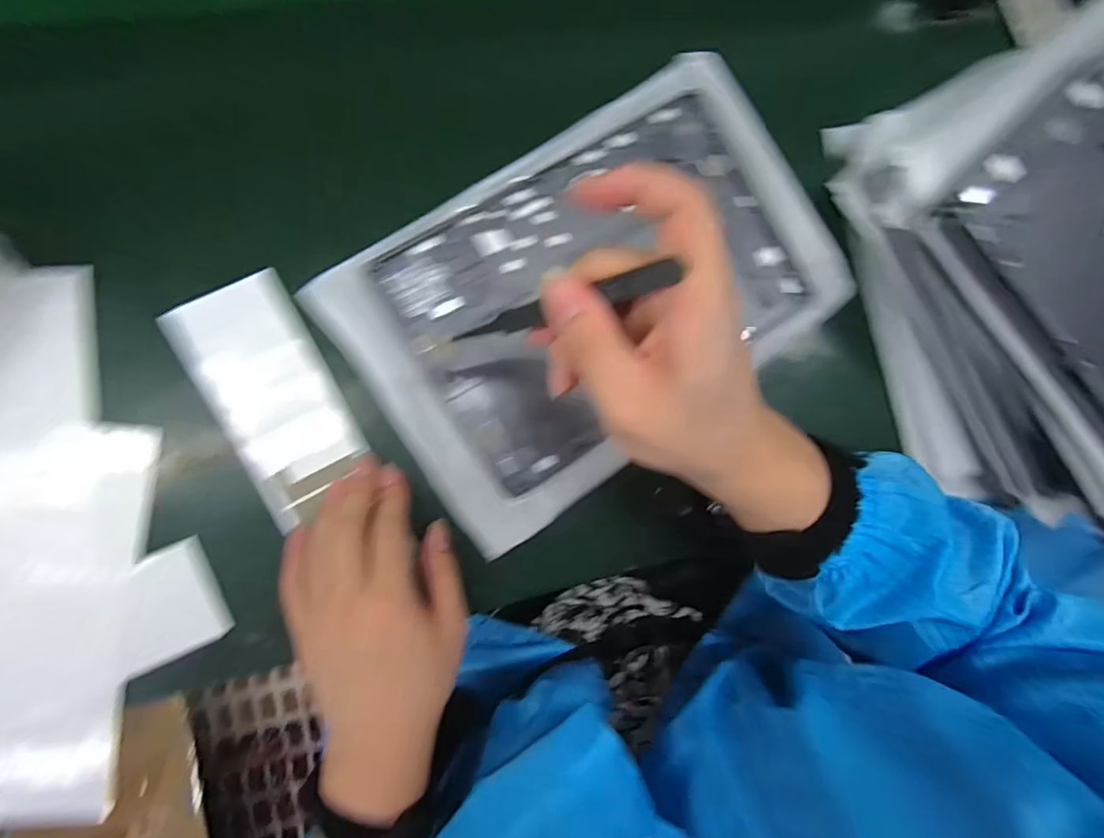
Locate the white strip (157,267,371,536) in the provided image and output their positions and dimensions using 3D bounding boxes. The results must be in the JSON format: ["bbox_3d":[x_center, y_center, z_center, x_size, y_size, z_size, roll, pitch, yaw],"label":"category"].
[{"bbox_3d":[-0.165,-0.011,0.303,0.069,0.006,0.137,-25,95,-10],"label":"white strip"}]

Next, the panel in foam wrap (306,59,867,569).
[{"bbox_3d":[0.032,-0.083,0.329,0.311,0.017,0.197,-36,94,-9],"label":"panel in foam wrap"}]

